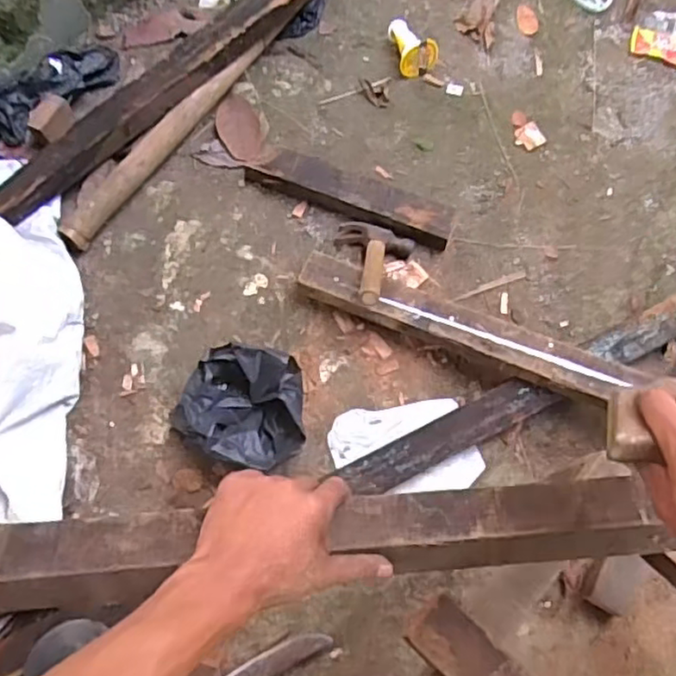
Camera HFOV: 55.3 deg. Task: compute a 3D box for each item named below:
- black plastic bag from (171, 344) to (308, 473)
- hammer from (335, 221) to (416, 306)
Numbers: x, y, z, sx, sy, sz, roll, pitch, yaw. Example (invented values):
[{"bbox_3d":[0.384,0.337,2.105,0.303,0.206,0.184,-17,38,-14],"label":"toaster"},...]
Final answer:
[{"bbox_3d":[-0.129,0.098,0.926,0.179,0.098,0.170,29,73,6],"label":"black plastic bag"},{"bbox_3d":[0.057,-0.108,0.986,0.127,0.052,0.208,2,36,2],"label":"hammer"}]

